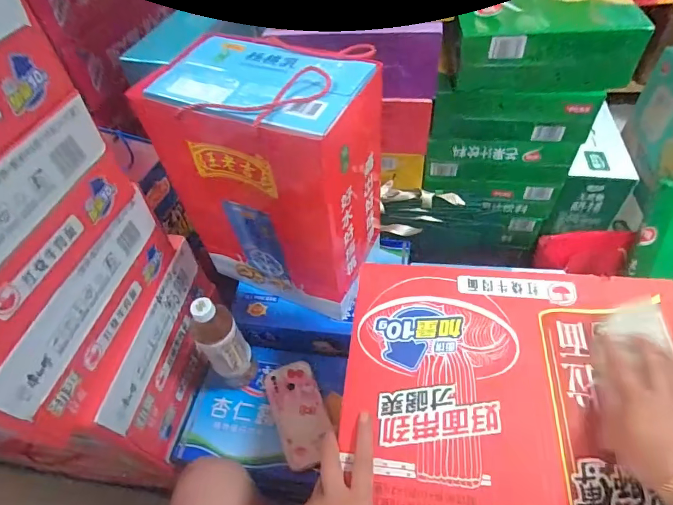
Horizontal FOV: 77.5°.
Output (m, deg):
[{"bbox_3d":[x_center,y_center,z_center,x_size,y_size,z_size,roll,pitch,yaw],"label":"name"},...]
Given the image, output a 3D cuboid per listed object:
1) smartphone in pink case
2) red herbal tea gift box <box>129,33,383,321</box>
[{"bbox_3d":[-0.059,0.254,0.672,0.079,0.017,0.161,-17,52,-12],"label":"smartphone in pink case"},{"bbox_3d":[-0.086,-0.104,0.644,0.271,0.361,0.173,17,52,21],"label":"red herbal tea gift box"}]

